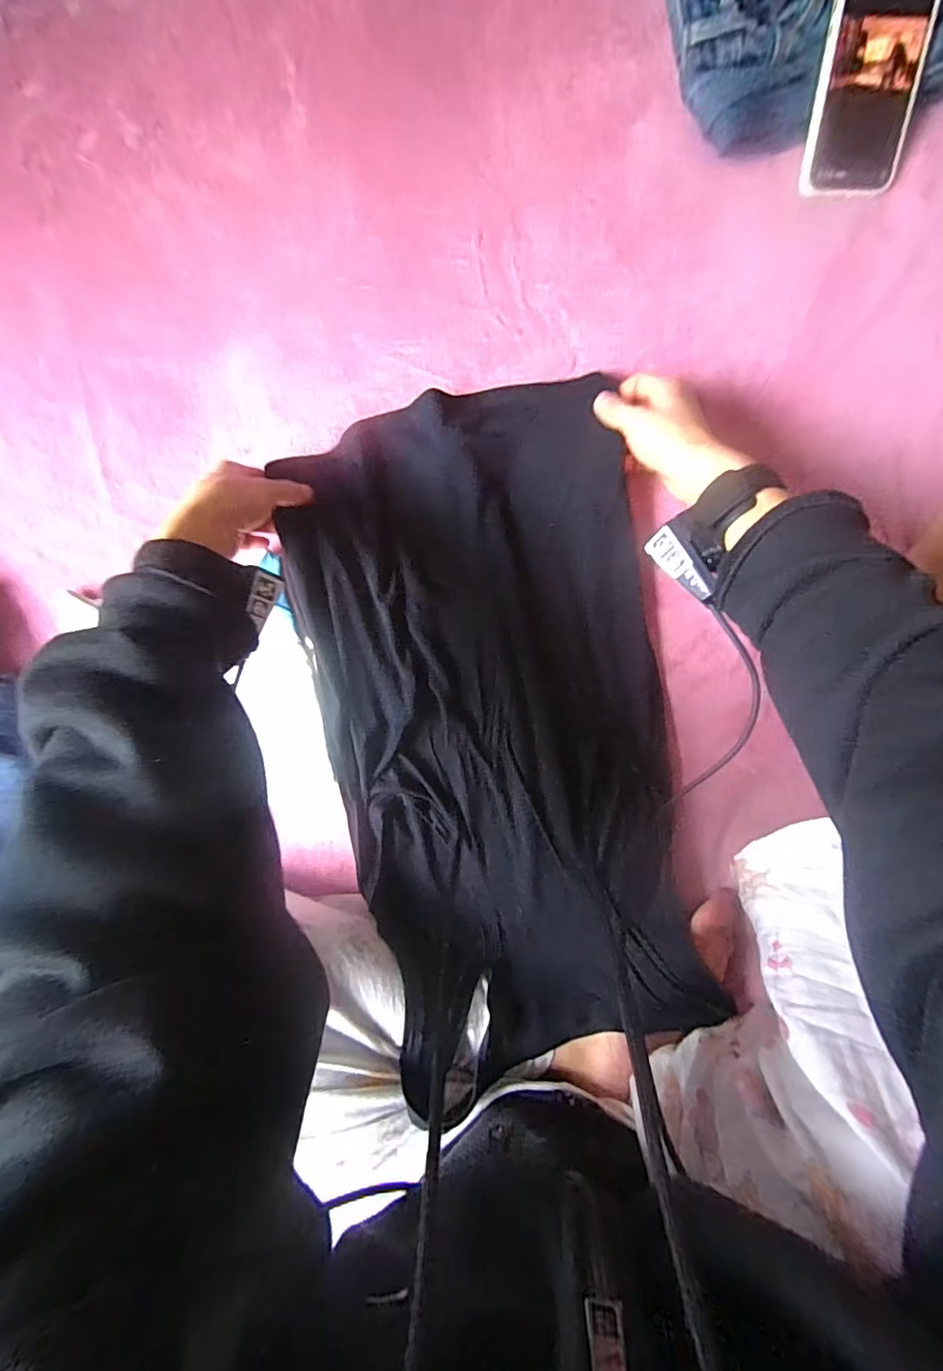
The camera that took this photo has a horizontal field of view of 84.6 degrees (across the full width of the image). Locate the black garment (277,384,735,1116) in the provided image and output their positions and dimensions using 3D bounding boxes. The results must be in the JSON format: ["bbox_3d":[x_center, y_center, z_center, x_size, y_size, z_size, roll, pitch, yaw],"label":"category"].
[{"bbox_3d":[0.027,0.047,0.464,0.304,0.059,0.573,-12,92,2],"label":"black garment"}]

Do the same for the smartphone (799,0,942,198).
[{"bbox_3d":[0.333,-0.513,0.431,0.086,0.012,0.162,2,114,0],"label":"smartphone"}]

